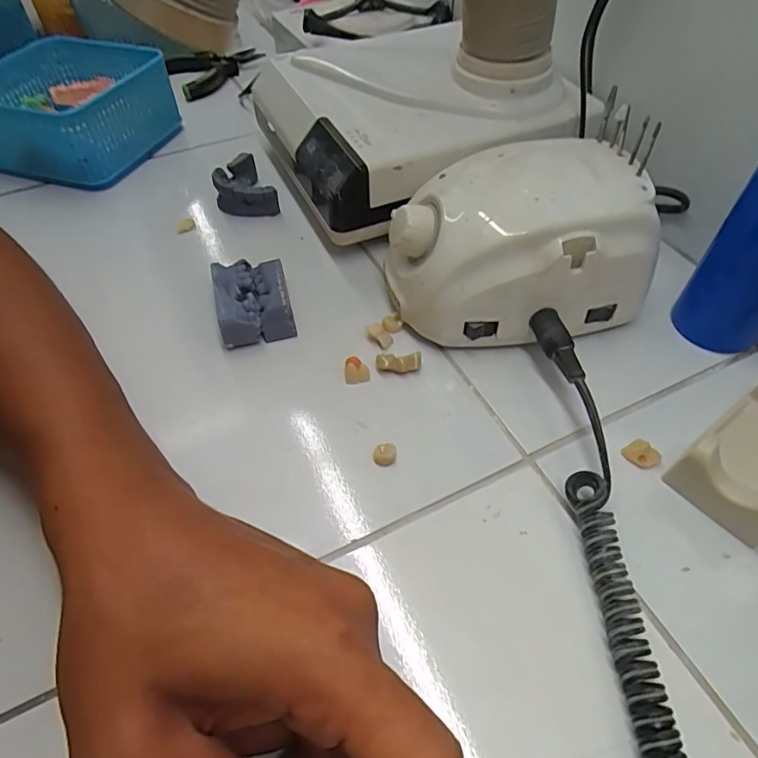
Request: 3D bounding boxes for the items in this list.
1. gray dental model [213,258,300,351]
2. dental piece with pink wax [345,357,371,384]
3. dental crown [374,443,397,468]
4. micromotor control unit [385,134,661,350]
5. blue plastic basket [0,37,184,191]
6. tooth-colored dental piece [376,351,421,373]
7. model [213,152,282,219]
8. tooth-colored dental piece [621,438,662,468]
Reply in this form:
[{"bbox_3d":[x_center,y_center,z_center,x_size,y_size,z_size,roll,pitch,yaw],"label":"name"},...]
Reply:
[{"bbox_3d":[-0.077,-0.049,0.316,0.042,0.031,0.054,-13,52,-9],"label":"gray dental model"},{"bbox_3d":[-0.013,-0.004,0.294,0.014,0.012,0.011,-10,52,-6],"label":"dental piece with pink wax"},{"bbox_3d":[0.003,0.039,0.262,0.012,0.006,0.010,-9,52,-5],"label":"dental crown"},{"bbox_3d":[0.075,-0.078,0.297,0.137,0.073,0.103,-14,53,-9],"label":"micromotor control unit"},{"bbox_3d":[-0.256,-0.223,0.428,0.139,0.073,0.115,13,54,13],"label":"blue plastic basket"},{"bbox_3d":[0.012,-0.009,0.294,0.026,0.011,0.007,-2,52,0],"label":"tooth-colored dental piece"},{"bbox_3d":[-0.108,-0.150,0.403,0.041,0.030,0.057,-24,55,-16],"label":"model"},{"bbox_3d":[0.134,0.039,0.260,0.017,0.010,0.010,36,61,26],"label":"tooth-colored dental piece"}]

